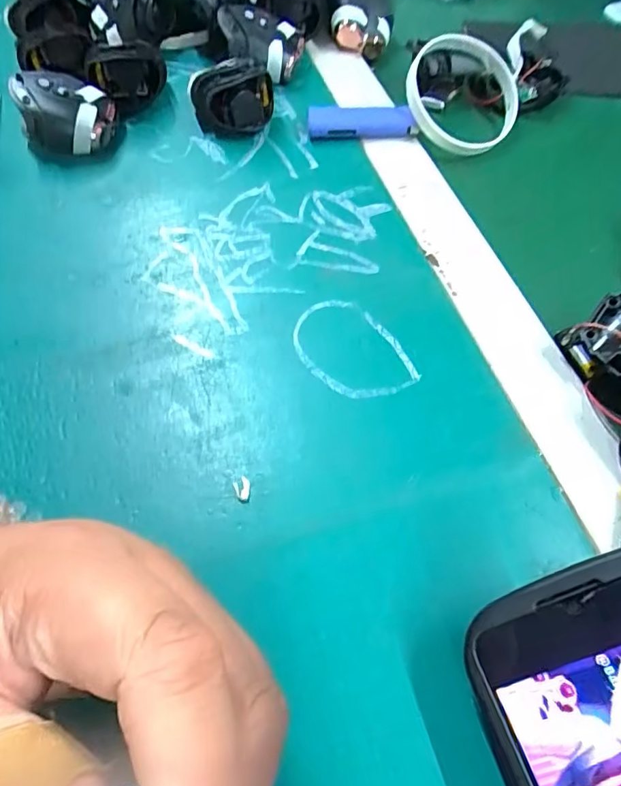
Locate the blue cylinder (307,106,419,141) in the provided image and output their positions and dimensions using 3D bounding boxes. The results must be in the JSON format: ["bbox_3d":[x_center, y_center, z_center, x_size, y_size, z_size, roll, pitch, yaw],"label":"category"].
[{"bbox_3d":[0.036,-0.188,0.363,0.075,0.014,0.024,-1,59,-1],"label":"blue cylinder"}]

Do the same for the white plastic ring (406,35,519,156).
[{"bbox_3d":[0.109,-0.212,0.371,0.083,0.013,0.085,42,79,-8],"label":"white plastic ring"}]

